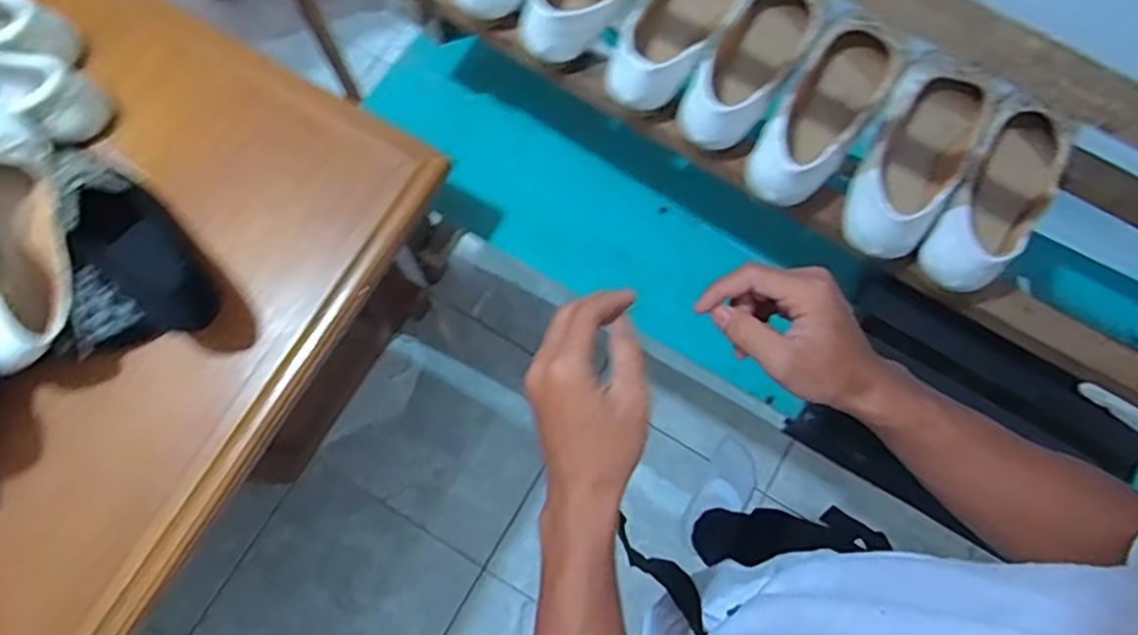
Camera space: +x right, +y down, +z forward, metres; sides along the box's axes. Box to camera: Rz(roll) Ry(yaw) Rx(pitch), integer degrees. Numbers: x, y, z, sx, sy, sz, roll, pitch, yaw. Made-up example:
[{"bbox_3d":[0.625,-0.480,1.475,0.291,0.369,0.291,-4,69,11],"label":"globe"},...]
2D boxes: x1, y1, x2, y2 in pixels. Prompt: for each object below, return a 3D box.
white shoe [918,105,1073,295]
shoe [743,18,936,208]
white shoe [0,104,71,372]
[{"bbox_3d":[0.384,-0.109,0.608,0.075,0.056,0.206,39,77,8],"label":"white shoe"},{"bbox_3d":[0.228,-0.184,0.627,0.072,0.073,0.195,37,62,8],"label":"shoe"},{"bbox_3d":[-0.491,-0.075,0.599,0.072,0.057,0.237,-14,76,-6],"label":"white shoe"}]

